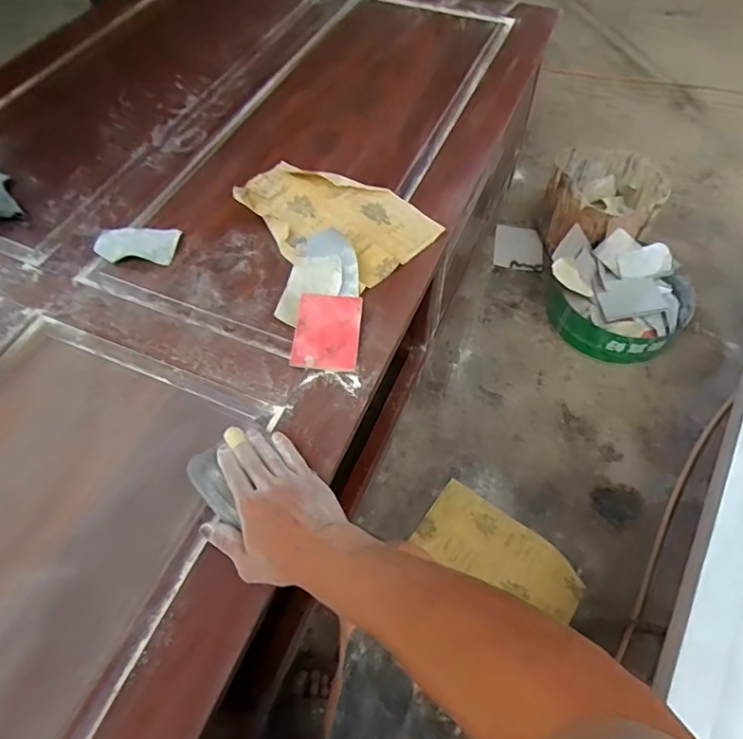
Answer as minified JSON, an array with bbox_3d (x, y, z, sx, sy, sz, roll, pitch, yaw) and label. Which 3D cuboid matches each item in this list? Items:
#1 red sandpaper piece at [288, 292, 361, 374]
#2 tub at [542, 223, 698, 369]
[{"bbox_3d":[-0.051,-0.045,0.628,0.074,0.010,0.102,5,58,3],"label":"red sandpaper piece"},{"bbox_3d":[0.506,-0.152,1.113,0.289,0.118,0.254,33,64,19],"label":"tub"}]

